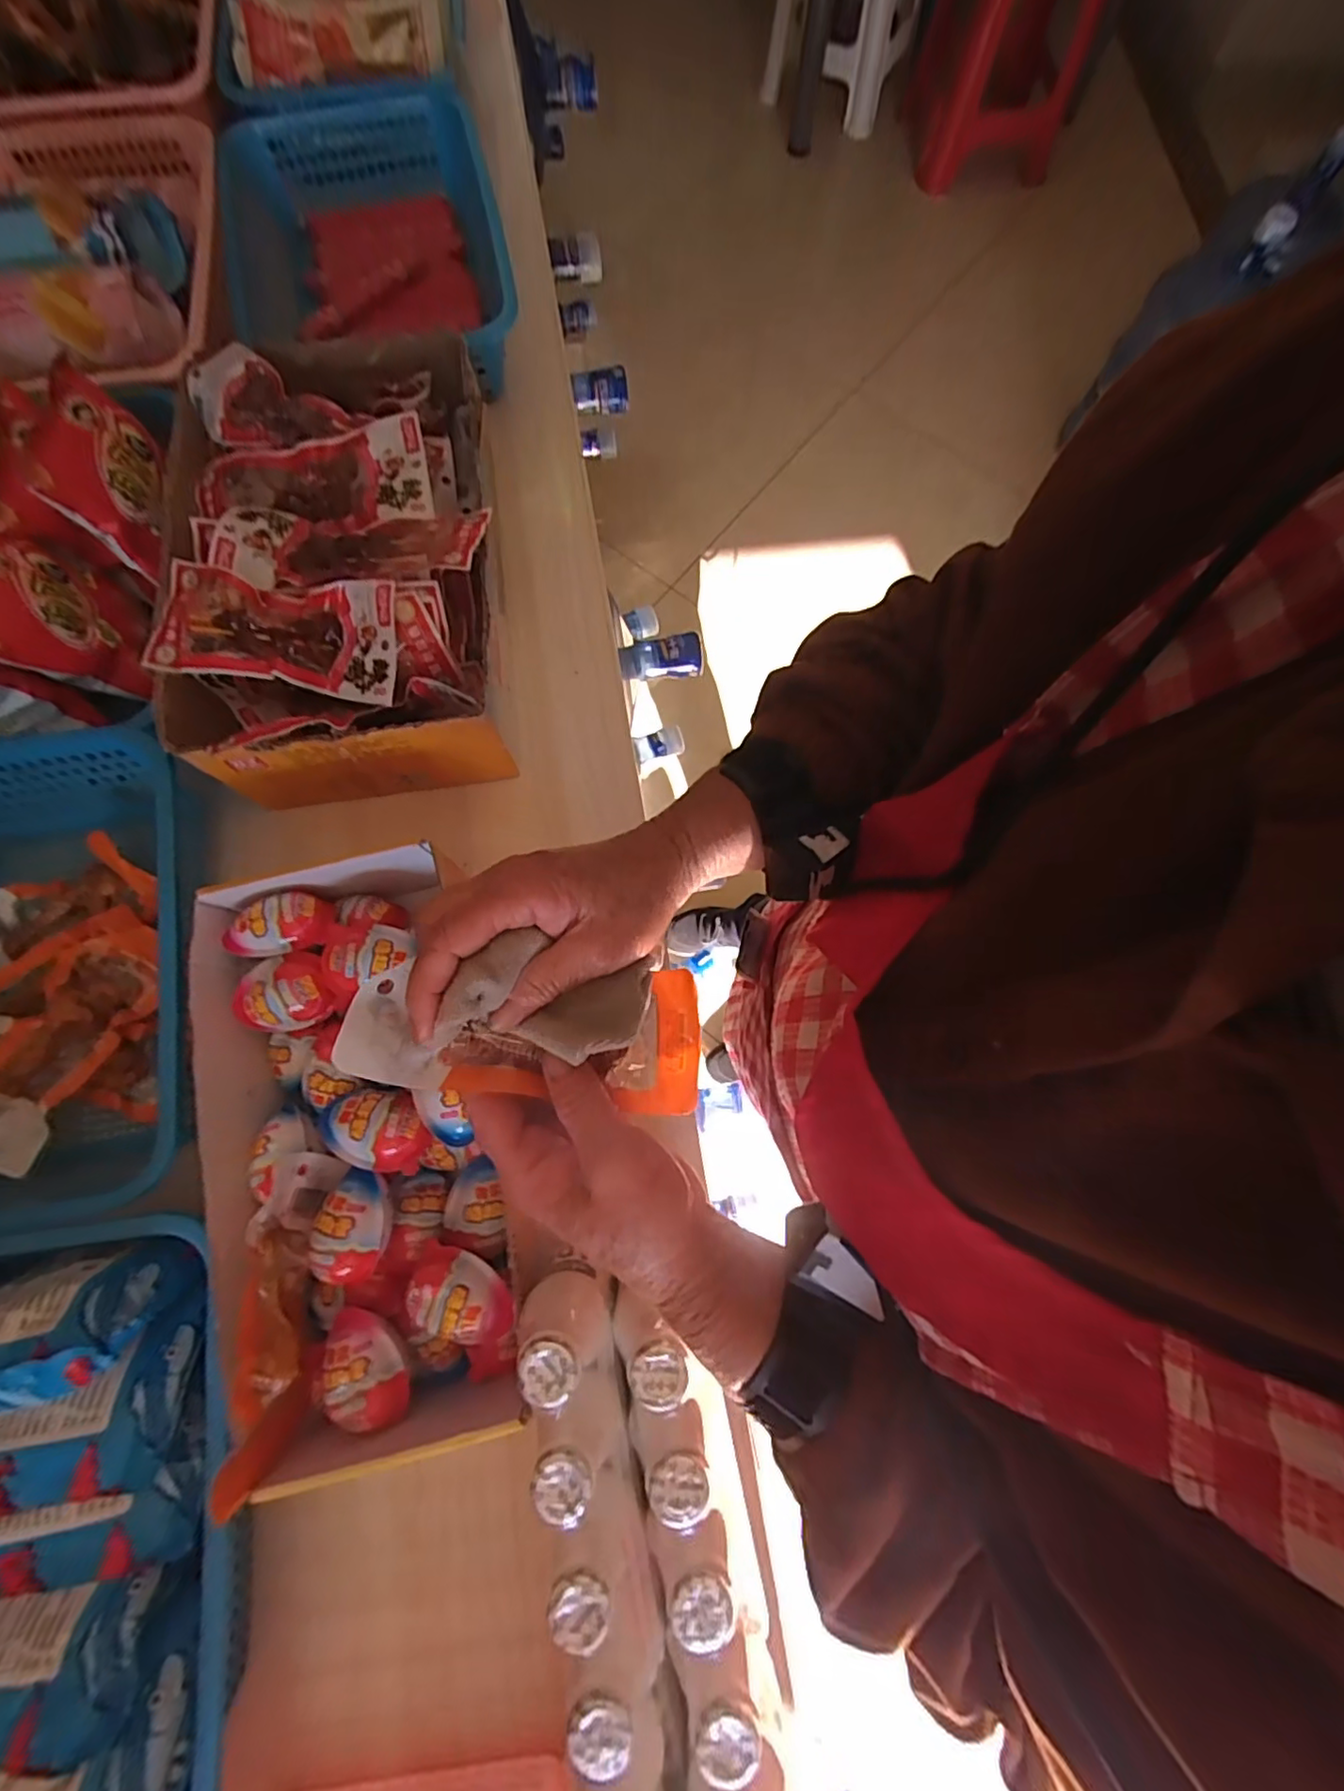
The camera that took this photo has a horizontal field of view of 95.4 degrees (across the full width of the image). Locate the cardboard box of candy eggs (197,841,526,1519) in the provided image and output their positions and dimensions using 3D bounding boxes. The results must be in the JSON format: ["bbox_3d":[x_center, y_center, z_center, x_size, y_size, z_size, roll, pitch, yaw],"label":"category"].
[{"bbox_3d":[-0.214,0.159,0.413,0.180,0.070,0.365,-13,77,-4],"label":"cardboard box of candy eggs"}]

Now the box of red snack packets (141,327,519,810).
[{"bbox_3d":[-0.268,-0.279,0.506,0.242,0.108,0.372,-5,77,-2],"label":"box of red snack packets"}]

